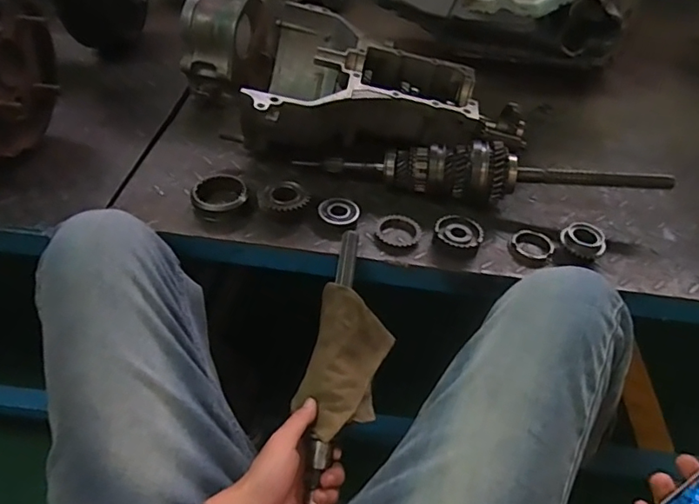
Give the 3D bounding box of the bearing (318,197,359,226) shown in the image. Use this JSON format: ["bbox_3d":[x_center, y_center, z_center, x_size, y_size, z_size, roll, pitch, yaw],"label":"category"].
[{"bbox_3d":[-0.013,-0.049,0.645,0.049,0.017,0.049,2,44,-1],"label":"bearing"}]

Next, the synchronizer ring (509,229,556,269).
[{"bbox_3d":[0.222,-0.006,0.628,0.050,0.010,0.051,2,44,-1],"label":"synchronizer ring"}]

